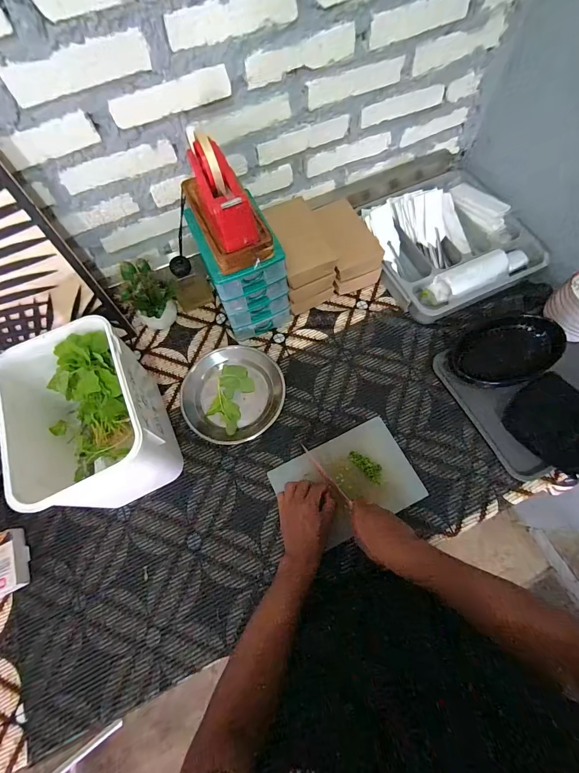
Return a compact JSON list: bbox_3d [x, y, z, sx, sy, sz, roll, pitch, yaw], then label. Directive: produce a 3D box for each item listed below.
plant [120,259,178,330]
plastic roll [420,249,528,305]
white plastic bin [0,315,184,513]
[{"bbox_3d":[-0.287,-0.188,0.701,0.095,0.182,0.080,-34,71,-11],"label":"plant"},{"bbox_3d":[0.404,-0.241,0.730,0.235,0.051,0.051,-22,69,-6],"label":"plastic roll"},{"bbox_3d":[-0.332,0.059,0.584,0.185,0.202,0.272,-24,69,-7],"label":"white plastic bin"}]

